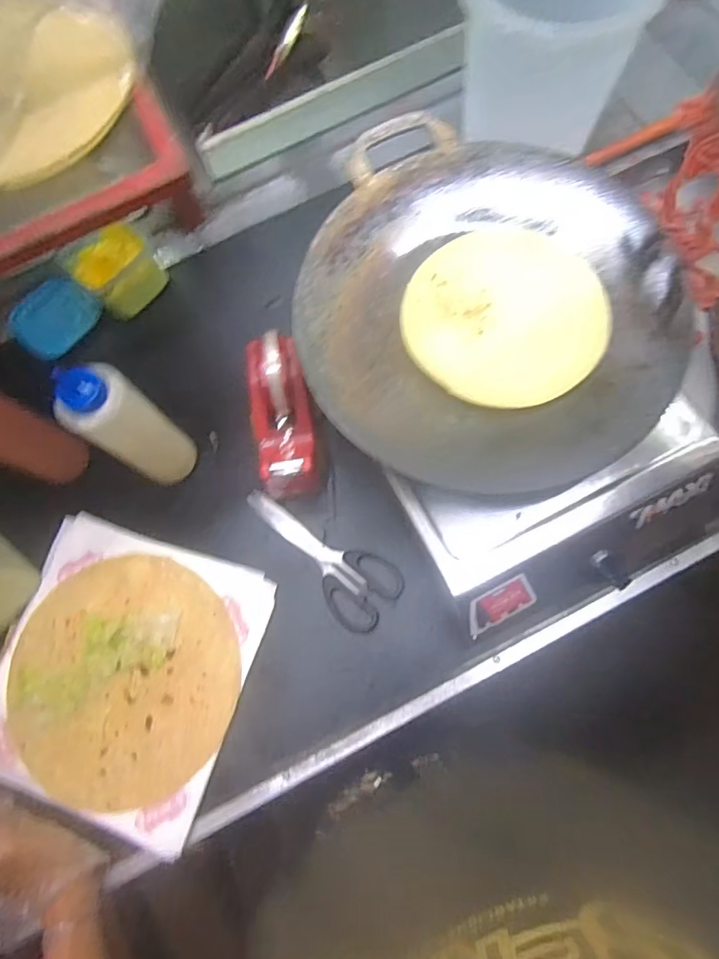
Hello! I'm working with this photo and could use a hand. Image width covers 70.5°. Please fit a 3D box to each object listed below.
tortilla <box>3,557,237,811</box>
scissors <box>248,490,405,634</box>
[{"bbox_3d":[-0.245,0.201,0.528,0.235,0.012,0.230,0,77,1],"label":"tortilla"},{"bbox_3d":[-0.049,0.084,0.561,0.195,0.006,0.079,34,80,8],"label":"scissors"}]

